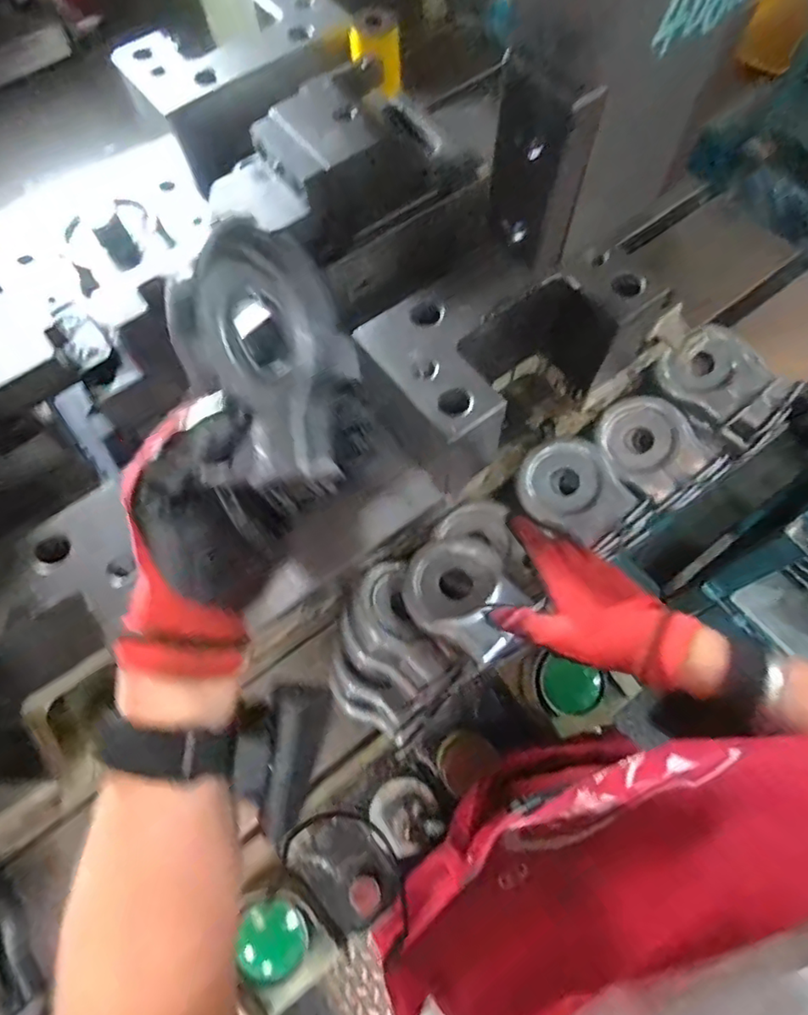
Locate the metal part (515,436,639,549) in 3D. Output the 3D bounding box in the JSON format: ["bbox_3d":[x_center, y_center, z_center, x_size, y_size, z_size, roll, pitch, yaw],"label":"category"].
[{"bbox_3d":[0.178,-0.017,0.608,0.094,0.043,0.114,-39,70,-13],"label":"metal part"}]

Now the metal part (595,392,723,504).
[{"bbox_3d":[0.274,-0.069,0.639,0.082,0.035,0.118,-48,72,20],"label":"metal part"}]

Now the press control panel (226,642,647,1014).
[{"bbox_3d":[0.000,0.304,0.575,0.412,0.076,0.127,-36,70,-11],"label":"press control panel"}]

